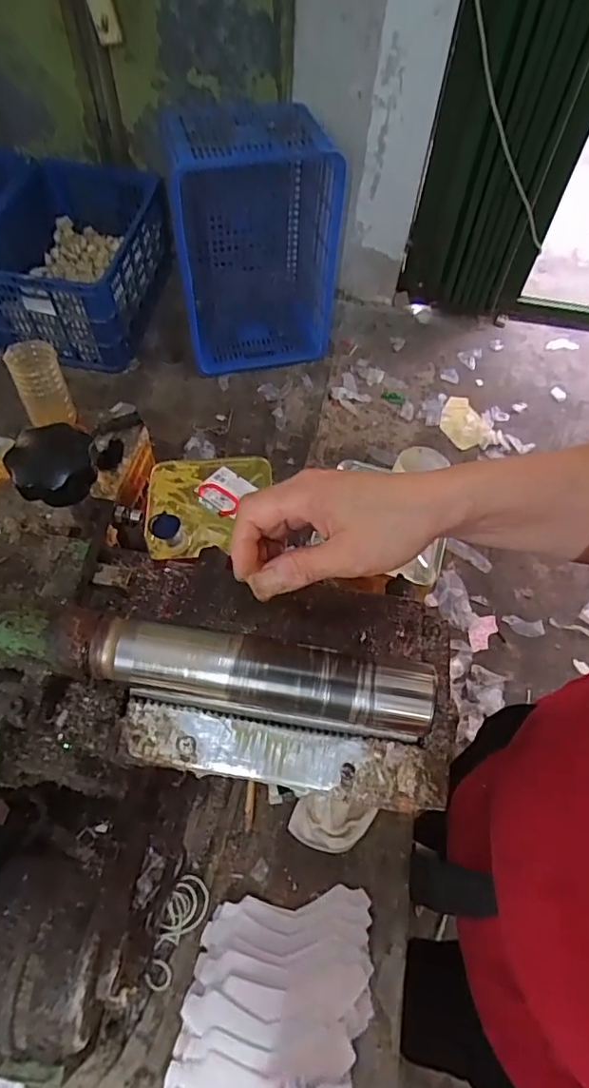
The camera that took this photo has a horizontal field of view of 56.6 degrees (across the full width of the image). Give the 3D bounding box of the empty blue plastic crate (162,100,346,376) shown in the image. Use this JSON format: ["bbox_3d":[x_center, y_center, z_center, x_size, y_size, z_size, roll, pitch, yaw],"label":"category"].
[{"bbox_3d":[-0.119,-0.836,1.533,0.411,0.579,0.357,-9,60,-9],"label":"empty blue plastic crate"}]

